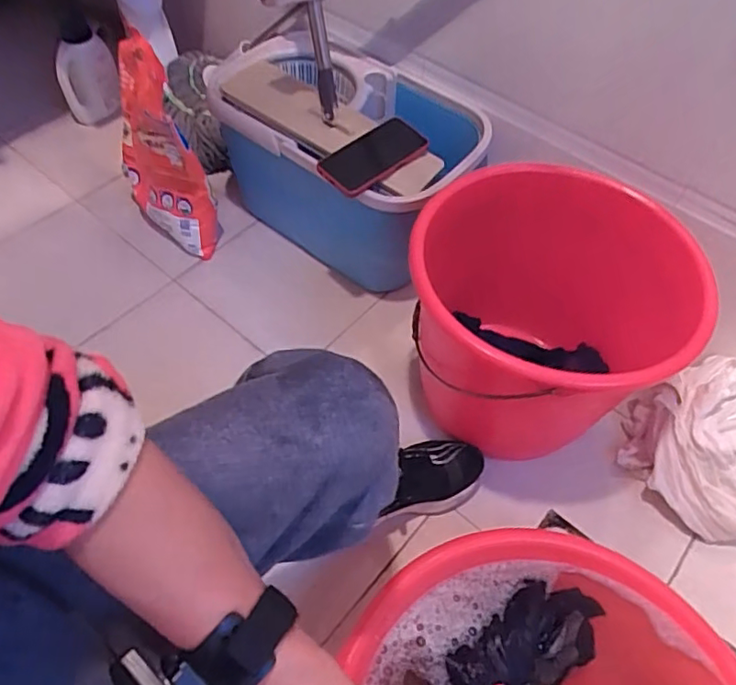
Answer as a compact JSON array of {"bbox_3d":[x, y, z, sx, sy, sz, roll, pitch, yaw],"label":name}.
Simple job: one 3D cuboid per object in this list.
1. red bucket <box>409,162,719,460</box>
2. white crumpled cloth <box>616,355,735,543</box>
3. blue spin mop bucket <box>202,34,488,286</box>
[{"bbox_3d":[0.219,-0.027,0.805,0.356,0.301,0.315,32,59,19],"label":"red bucket"},{"bbox_3d":[0.504,0.136,0.851,0.207,0.138,0.256,28,58,16],"label":"white crumpled cloth"},{"bbox_3d":[-0.055,-0.313,1.023,0.464,0.278,0.287,31,59,18],"label":"blue spin mop bucket"}]

